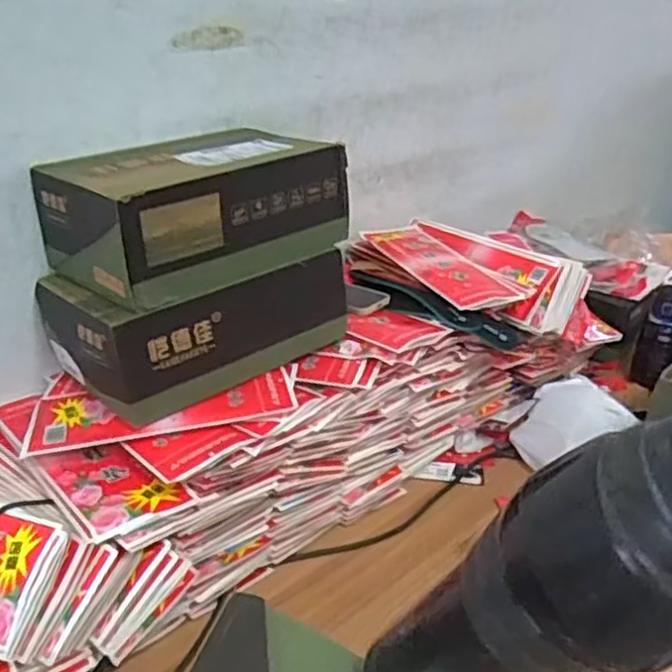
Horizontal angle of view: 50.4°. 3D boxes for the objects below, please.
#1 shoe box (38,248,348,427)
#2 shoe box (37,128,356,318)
[{"bbox_3d":[-0.176,-0.039,0.900,0.323,0.130,0.207,-21,34,-38],"label":"shoe box"},{"bbox_3d":[-0.168,-0.162,0.866,0.311,0.124,0.216,-23,35,-40],"label":"shoe box"}]

